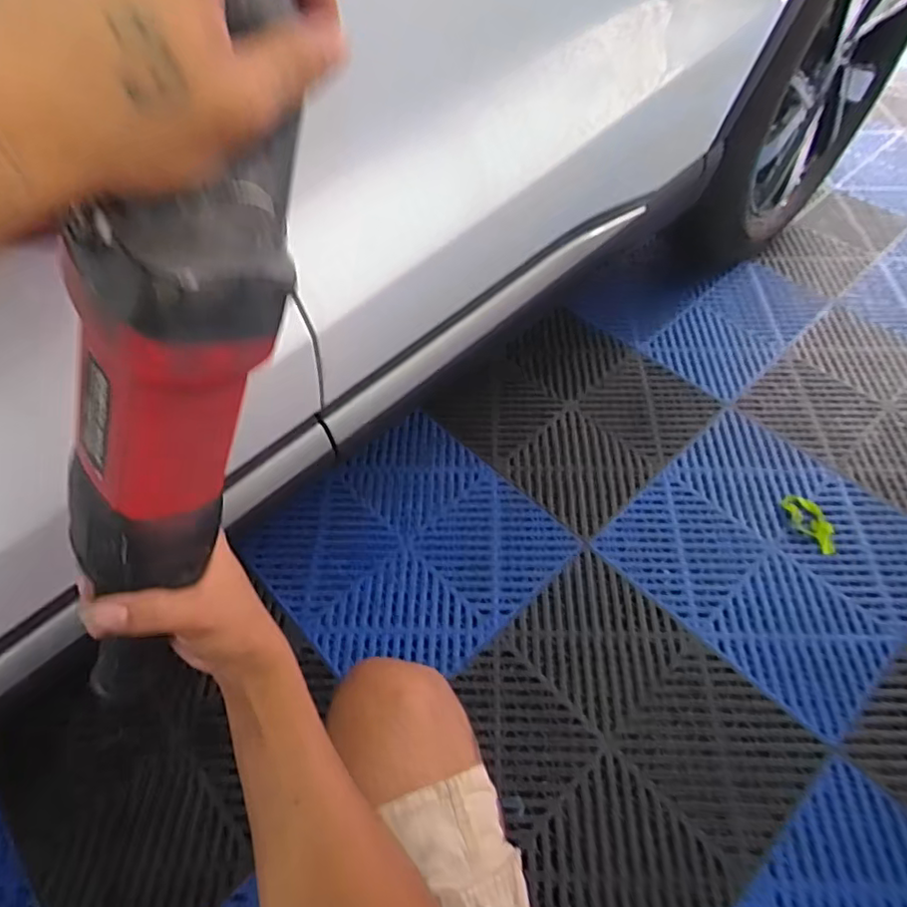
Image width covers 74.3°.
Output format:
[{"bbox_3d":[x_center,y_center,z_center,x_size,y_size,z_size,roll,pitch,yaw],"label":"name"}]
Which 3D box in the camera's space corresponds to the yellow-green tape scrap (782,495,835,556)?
[{"bbox_3d":[0.560,0.109,0.938,0.058,0.017,0.106,-24,58,-14],"label":"yellow-green tape scrap"}]

